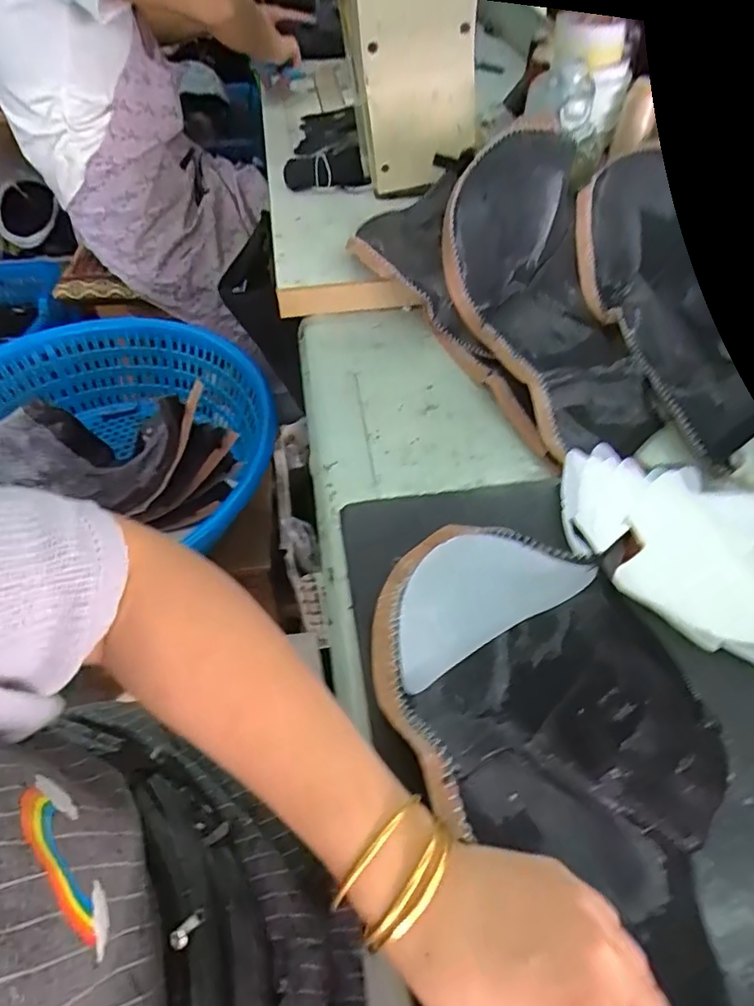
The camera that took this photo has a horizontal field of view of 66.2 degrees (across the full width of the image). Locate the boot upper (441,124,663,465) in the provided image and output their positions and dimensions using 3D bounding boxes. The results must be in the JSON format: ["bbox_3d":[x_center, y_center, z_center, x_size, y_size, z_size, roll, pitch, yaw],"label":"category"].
[{"bbox_3d":[0.186,-0.211,0.590,0.153,0.127,0.328,-13,69,-14],"label":"boot upper"}]

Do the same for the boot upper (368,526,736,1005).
[{"bbox_3d":[0.106,0.144,0.311,0.162,0.073,0.347,-11,48,-12],"label":"boot upper"}]

